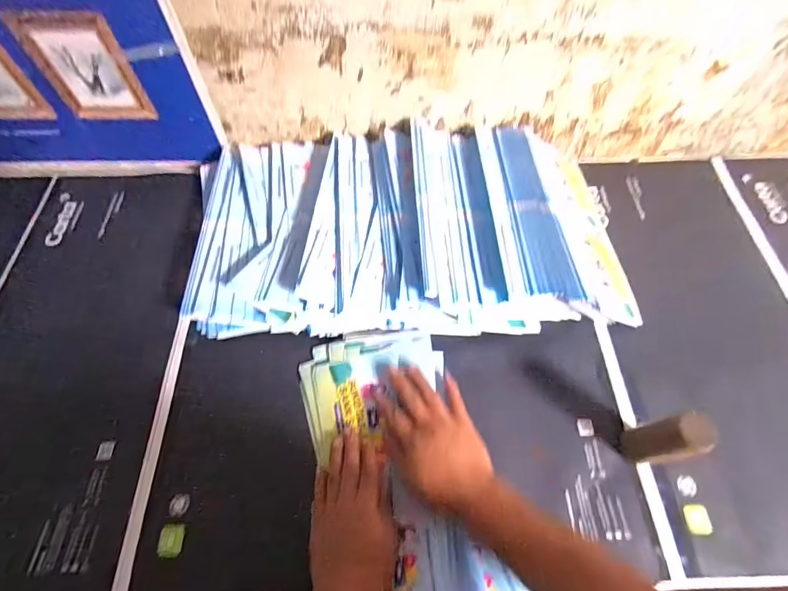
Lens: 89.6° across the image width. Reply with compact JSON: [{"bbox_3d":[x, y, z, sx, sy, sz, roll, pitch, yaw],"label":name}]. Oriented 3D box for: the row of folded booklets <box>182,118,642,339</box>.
[{"bbox_3d":[0.023,-0.106,0.576,0.578,0.079,0.329,-3,62,-2],"label":"row of folded booklets"}]

